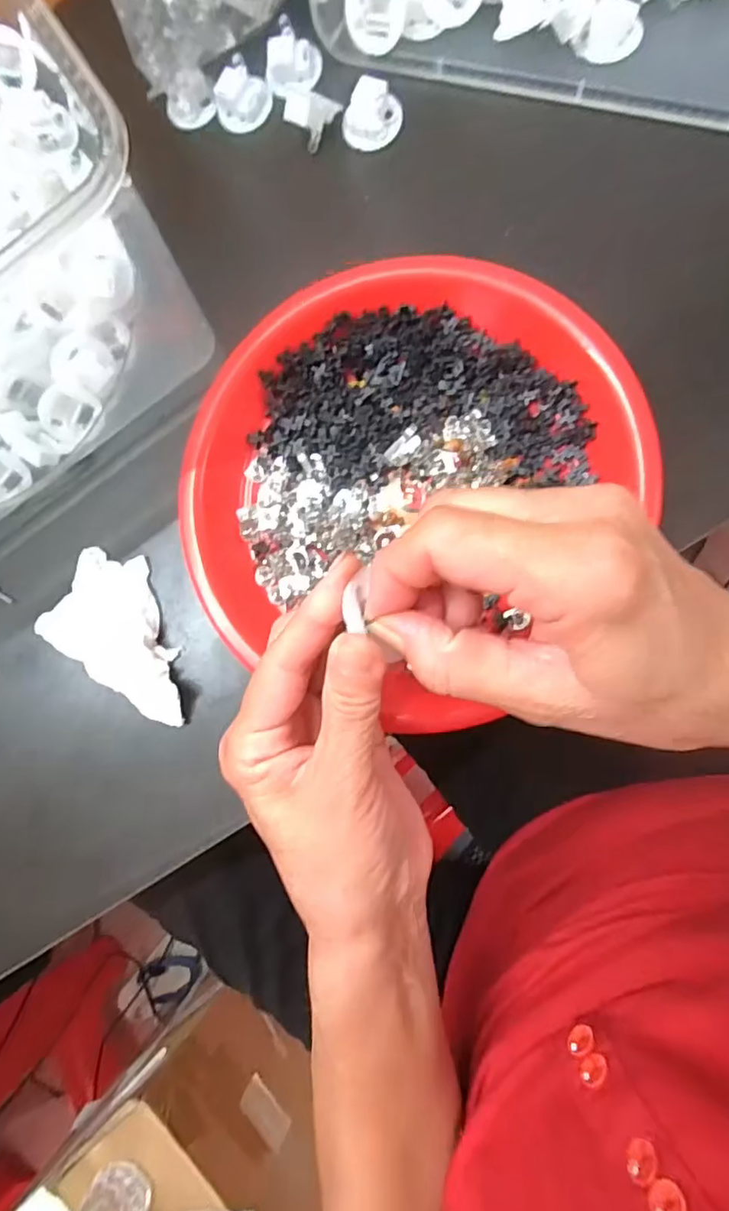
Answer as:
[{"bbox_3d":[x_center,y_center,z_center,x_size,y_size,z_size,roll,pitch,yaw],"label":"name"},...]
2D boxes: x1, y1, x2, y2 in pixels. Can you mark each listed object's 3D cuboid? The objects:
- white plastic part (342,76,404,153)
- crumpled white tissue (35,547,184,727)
[{"bbox_3d":[0.004,-0.273,0.319,0.026,0.017,0.032,44,94,9],"label":"white plastic part"},{"bbox_3d":[-0.132,0.014,0.326,0.102,0.030,0.061,37,93,9],"label":"crumpled white tissue"}]

